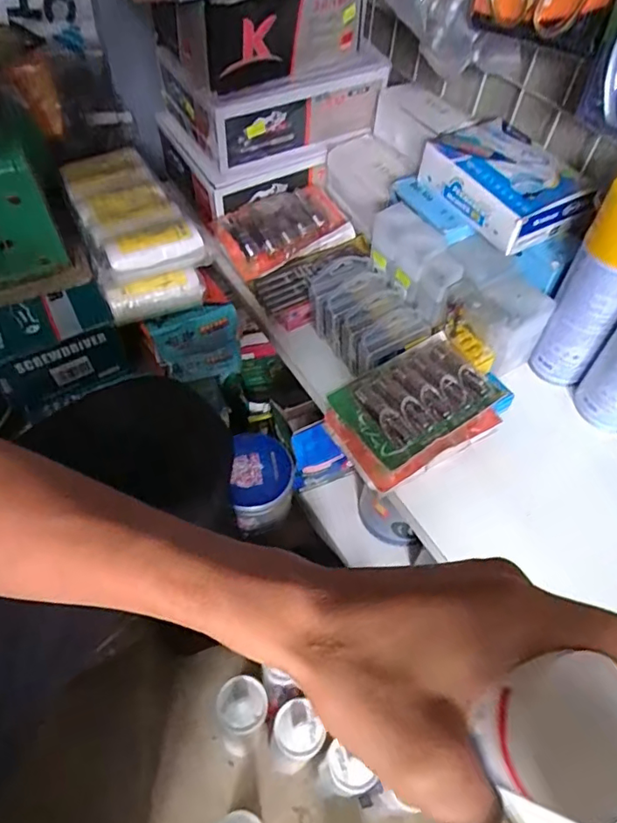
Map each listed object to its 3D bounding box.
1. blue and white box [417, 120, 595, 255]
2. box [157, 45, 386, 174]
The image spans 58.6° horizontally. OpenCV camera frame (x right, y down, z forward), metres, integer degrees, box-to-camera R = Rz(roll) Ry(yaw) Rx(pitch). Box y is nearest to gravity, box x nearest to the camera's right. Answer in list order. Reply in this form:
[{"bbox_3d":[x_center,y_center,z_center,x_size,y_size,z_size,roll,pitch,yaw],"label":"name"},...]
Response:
[{"bbox_3d":[0.188,-0.226,0.541,0.093,0.044,0.144,-24,58,-21],"label":"blue and white box"},{"bbox_3d":[-0.041,-0.366,0.634,0.213,0.079,0.139,-24,58,-21],"label":"box"}]

